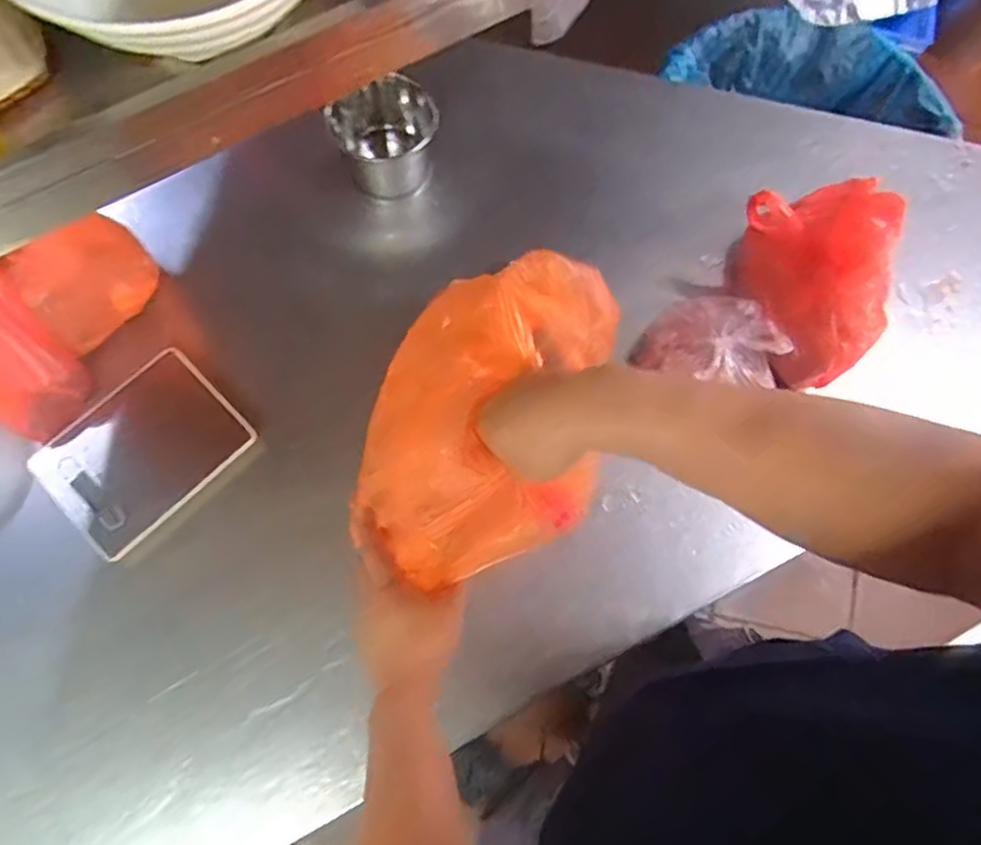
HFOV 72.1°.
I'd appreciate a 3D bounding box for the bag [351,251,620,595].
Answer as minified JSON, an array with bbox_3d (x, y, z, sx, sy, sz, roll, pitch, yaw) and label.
[{"bbox_3d":[-0.001,0.001,0.532,0.186,0.127,0.275,20,103,4],"label":"bag"}]

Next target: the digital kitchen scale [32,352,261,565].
[{"bbox_3d":[-0.355,0.024,0.687,0.151,0.014,0.181,43,77,10],"label":"digital kitchen scale"}]

